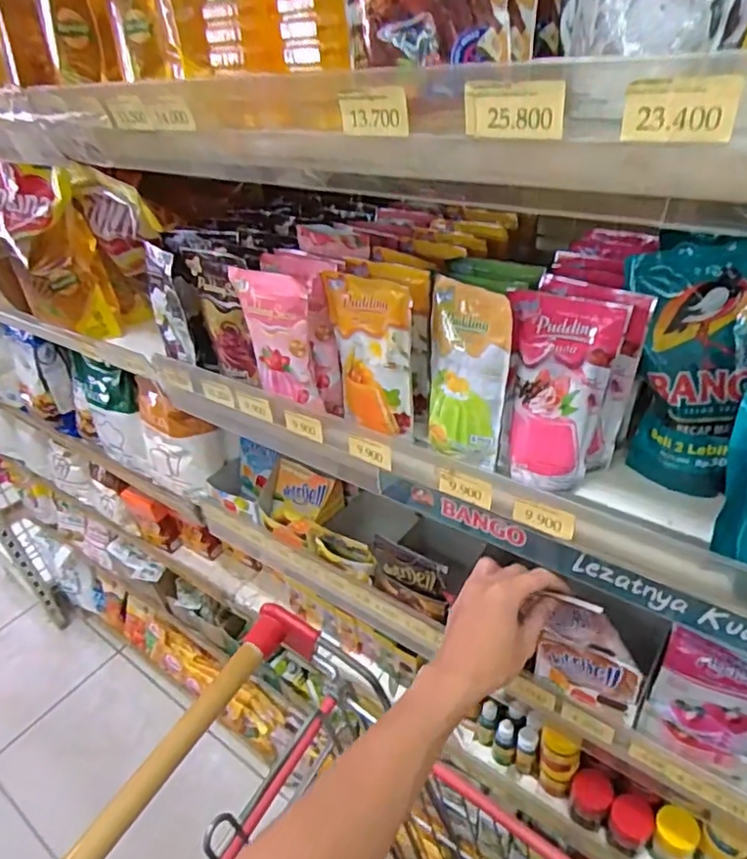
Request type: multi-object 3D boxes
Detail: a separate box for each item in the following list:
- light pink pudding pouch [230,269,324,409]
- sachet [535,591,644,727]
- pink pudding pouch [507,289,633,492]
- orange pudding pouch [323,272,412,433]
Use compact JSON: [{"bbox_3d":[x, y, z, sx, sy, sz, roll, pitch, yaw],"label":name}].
[{"bbox_3d":[-0.096,-0.091,0.599,0.088,0.134,0.032,19,40,29],"label":"light pink pudding pouch"},{"bbox_3d":[0.200,0.207,0.546,0.092,0.135,0.014,15,40,28],"label":"sachet"},{"bbox_3d":[0.155,-0.031,0.505,0.082,0.163,0.032,22,28,31],"label":"pink pudding pouch"},{"bbox_3d":[-0.002,-0.069,0.570,0.085,0.149,0.026,26,47,38],"label":"orange pudding pouch"}]

